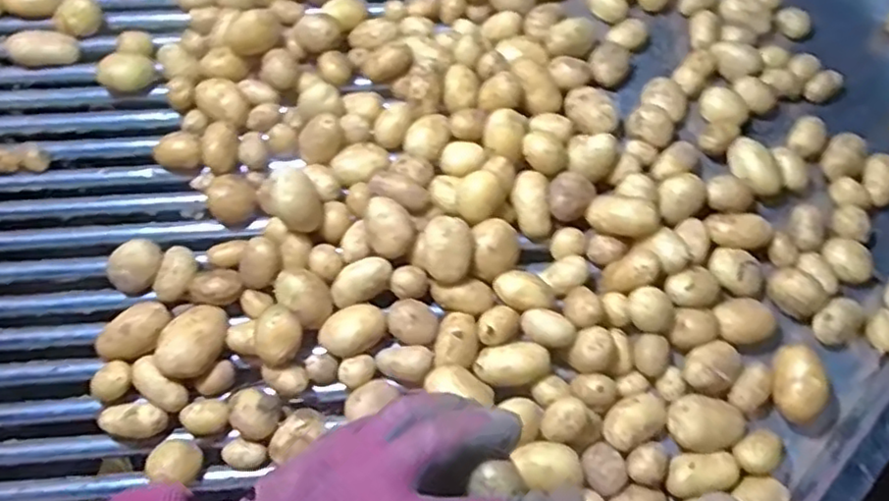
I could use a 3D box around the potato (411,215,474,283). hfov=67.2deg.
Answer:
[{"bbox_3d":[-0.002,0.000,0.551,0.050,0.031,0.051,0,64,0],"label":"potato"}]

